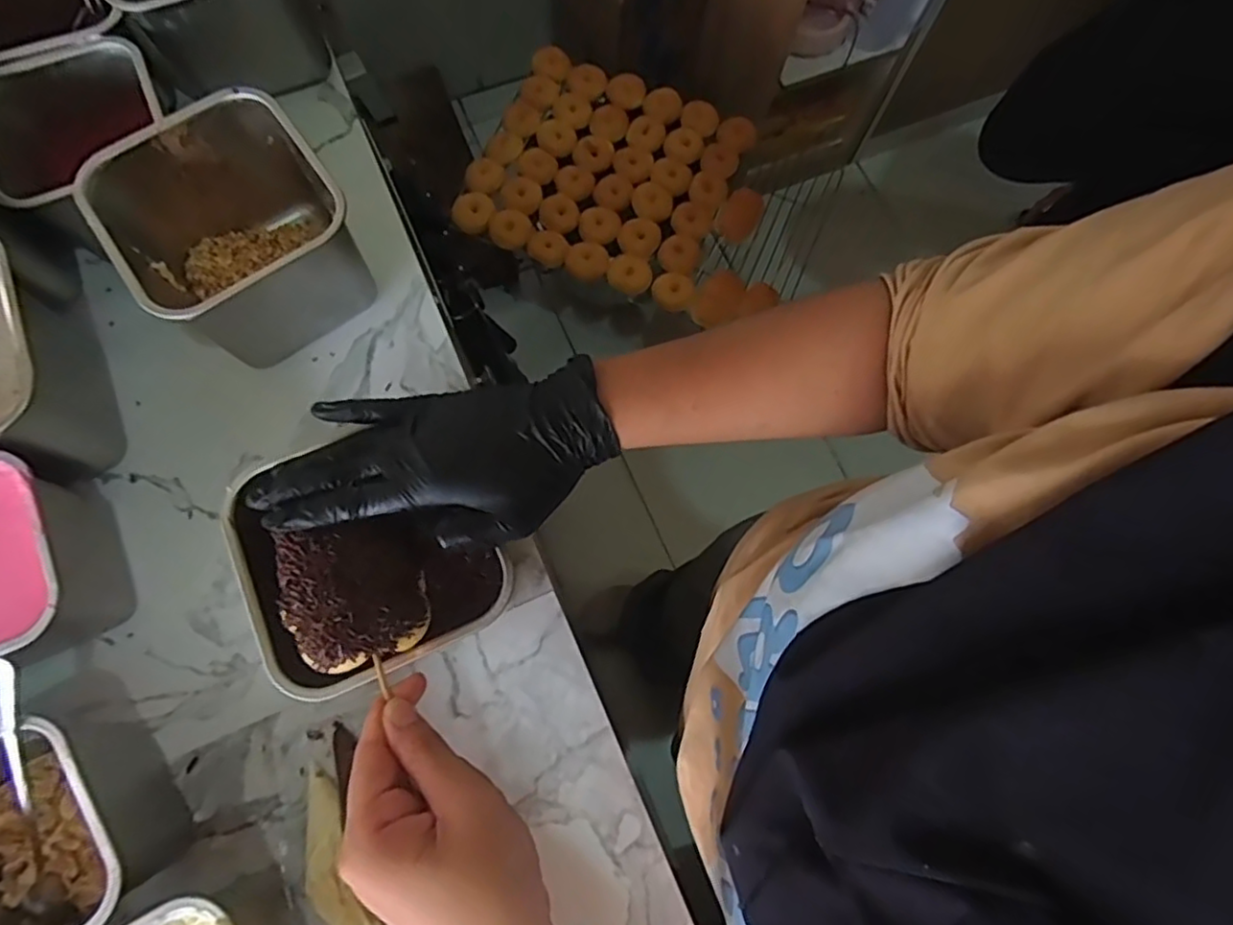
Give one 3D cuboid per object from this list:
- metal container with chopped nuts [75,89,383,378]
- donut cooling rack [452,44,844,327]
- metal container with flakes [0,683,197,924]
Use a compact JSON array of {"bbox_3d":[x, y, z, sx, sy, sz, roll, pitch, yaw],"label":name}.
[{"bbox_3d":[-0.258,-0.154,0.461,0.133,0.113,0.127,-35,79,-10],"label":"metal container with chopped nuts"},{"bbox_3d":[0.048,-0.486,1.165,0.571,0.065,0.422,25,76,5],"label":"donut cooling rack"},{"bbox_3d":[-0.329,0.212,0.370,0.117,0.094,0.126,-35,79,-10],"label":"metal container with flakes"}]

